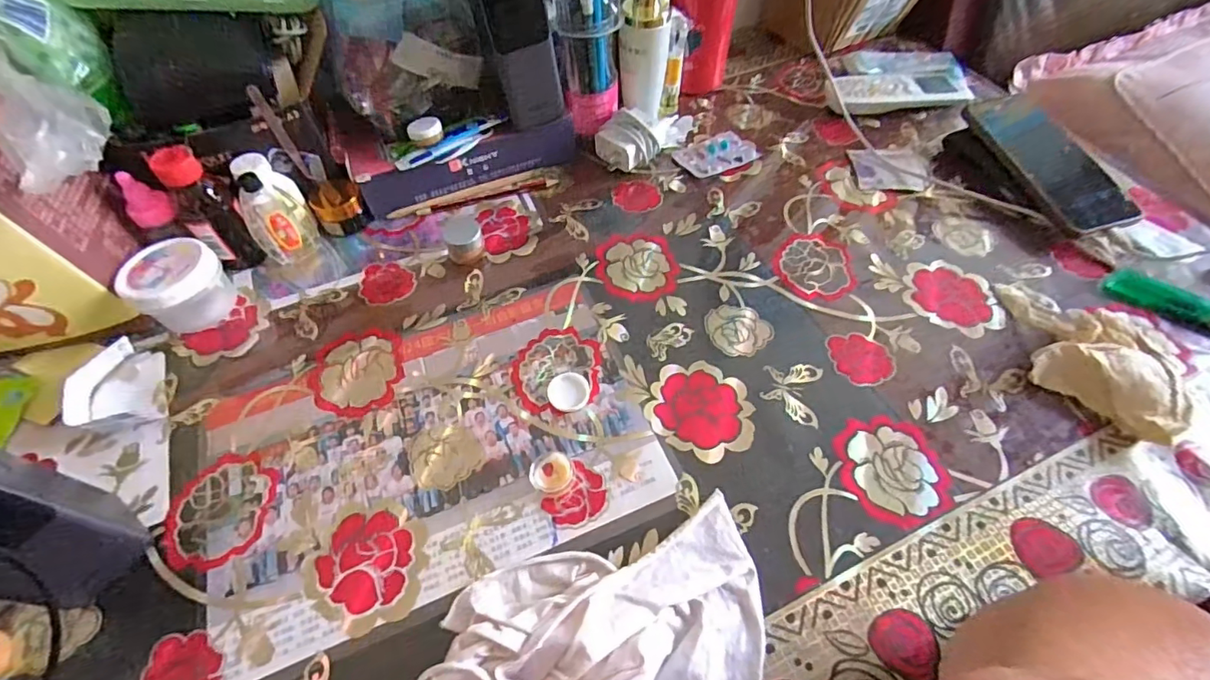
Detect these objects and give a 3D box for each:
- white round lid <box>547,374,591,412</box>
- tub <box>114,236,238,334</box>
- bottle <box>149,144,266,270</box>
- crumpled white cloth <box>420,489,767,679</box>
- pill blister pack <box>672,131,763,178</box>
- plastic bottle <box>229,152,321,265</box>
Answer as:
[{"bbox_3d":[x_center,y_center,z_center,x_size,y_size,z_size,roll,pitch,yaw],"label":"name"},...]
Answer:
[{"bbox_3d":[-0.028,0.039,0.400,0.031,0.004,0.032,0,57,1],"label":"white round lid"},{"bbox_3d":[-0.351,-0.044,0.430,0.063,0.055,0.060,0,57,1],"label":"tub"},{"bbox_3d":[-0.327,-0.104,0.435,0.040,0.107,0.034,-37,63,-21],"label":"bottle"},{"bbox_3d":[-0.007,0.180,0.279,0.213,0.044,0.140,-13,57,-8],"label":"crumpled white cloth"},{"bbox_3d":[0.117,-0.195,0.549,0.082,0.004,0.051,-25,60,-15],"label":"pill blister pack"},{"bbox_3d":[-0.289,-0.113,0.458,0.046,0.084,0.047,-19,58,-11],"label":"plastic bottle"}]

